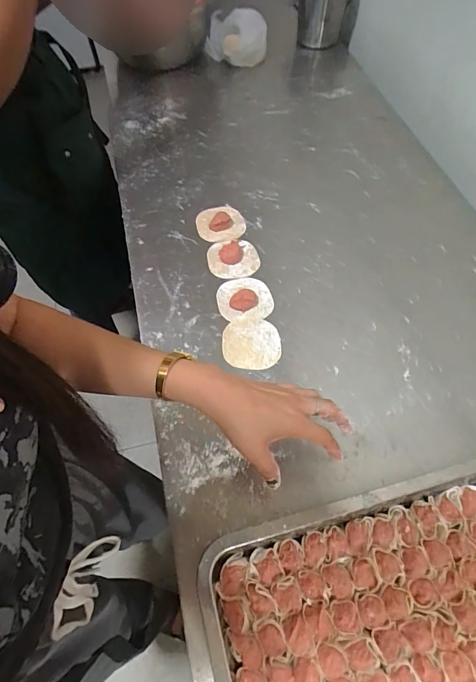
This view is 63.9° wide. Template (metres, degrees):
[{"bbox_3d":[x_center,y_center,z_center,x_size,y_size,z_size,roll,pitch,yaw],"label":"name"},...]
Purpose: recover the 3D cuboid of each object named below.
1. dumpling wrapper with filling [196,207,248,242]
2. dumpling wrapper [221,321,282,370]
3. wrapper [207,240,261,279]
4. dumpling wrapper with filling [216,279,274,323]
[{"bbox_3d":[-0.029,-0.198,0.651,0.081,0.016,0.074,-2,59,3],"label":"dumpling wrapper with filling"},{"bbox_3d":[0.020,0.006,0.544,0.081,0.007,0.077,-4,58,-4],"label":"dumpling wrapper"},{"bbox_3d":[-0.008,-0.133,0.610,0.082,0.020,0.071,-3,60,-1],"label":"wrapper"},{"bbox_3d":[0.009,-0.068,0.570,0.080,0.019,0.073,-10,61,-4],"label":"dumpling wrapper with filling"}]

